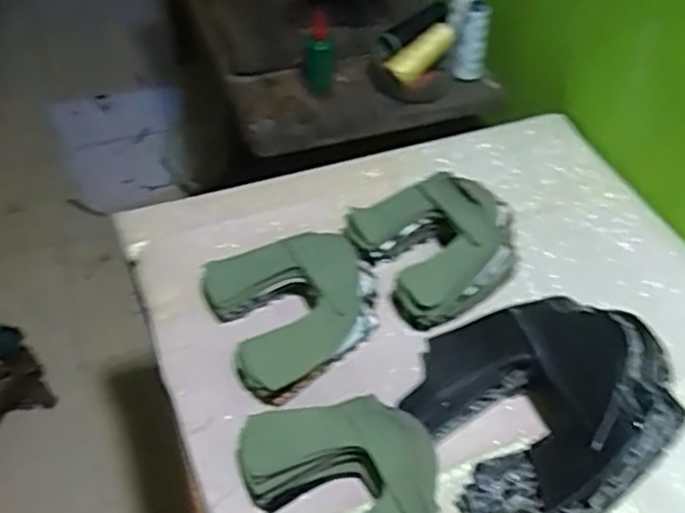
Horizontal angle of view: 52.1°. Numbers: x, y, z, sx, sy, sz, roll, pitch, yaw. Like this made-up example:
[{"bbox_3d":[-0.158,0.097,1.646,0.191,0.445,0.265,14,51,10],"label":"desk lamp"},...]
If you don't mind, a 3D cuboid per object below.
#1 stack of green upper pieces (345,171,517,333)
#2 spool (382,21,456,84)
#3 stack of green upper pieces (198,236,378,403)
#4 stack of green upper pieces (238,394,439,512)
[{"bbox_3d":[0.105,-0.021,0.772,0.157,0.078,0.168,-18,50,-18],"label":"stack of green upper pieces"},{"bbox_3d":[0.115,-0.294,1.015,0.126,0.039,0.036,-41,59,-18],"label":"spool"},{"bbox_3d":[-0.042,0.043,0.722,0.168,0.059,0.171,-17,49,-18],"label":"stack of green upper pieces"},{"bbox_3d":[0.003,0.187,0.571,0.148,0.050,0.159,-14,48,-15],"label":"stack of green upper pieces"}]

